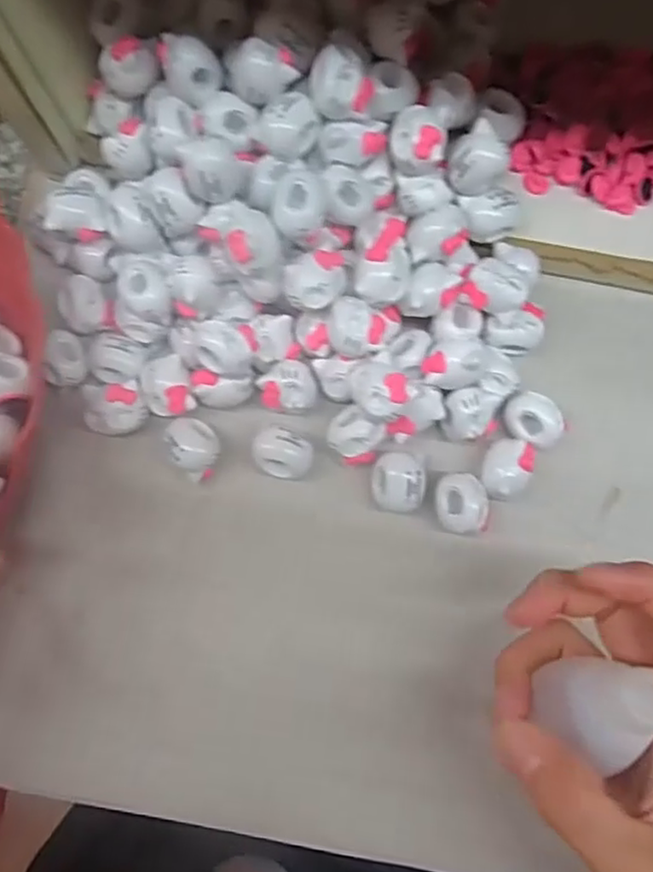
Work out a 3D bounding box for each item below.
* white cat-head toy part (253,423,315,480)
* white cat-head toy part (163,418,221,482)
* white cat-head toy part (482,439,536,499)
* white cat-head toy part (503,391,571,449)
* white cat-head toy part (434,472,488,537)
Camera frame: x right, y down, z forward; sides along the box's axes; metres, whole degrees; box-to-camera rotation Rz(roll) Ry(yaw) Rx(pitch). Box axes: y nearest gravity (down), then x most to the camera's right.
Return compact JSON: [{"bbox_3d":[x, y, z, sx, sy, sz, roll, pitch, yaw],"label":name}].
[{"bbox_3d":[-0.018,0.007,0.276,0.024,0.016,0.021,6,76,2],"label":"white cat-head toy part"},{"bbox_3d":[-0.056,0.004,0.277,0.024,0.018,0.021,39,79,10],"label":"white cat-head toy part"},{"bbox_3d":[0.076,0.015,0.275,0.021,0.021,0.024,8,76,3],"label":"white cat-head toy part"},{"bbox_3d":[0.088,-0.007,0.279,0.021,0.019,0.025,-37,78,-8],"label":"white cat-head toy part"},{"bbox_3d":[0.056,0.028,0.273,0.021,0.021,0.024,-1,75,0],"label":"white cat-head toy part"}]

